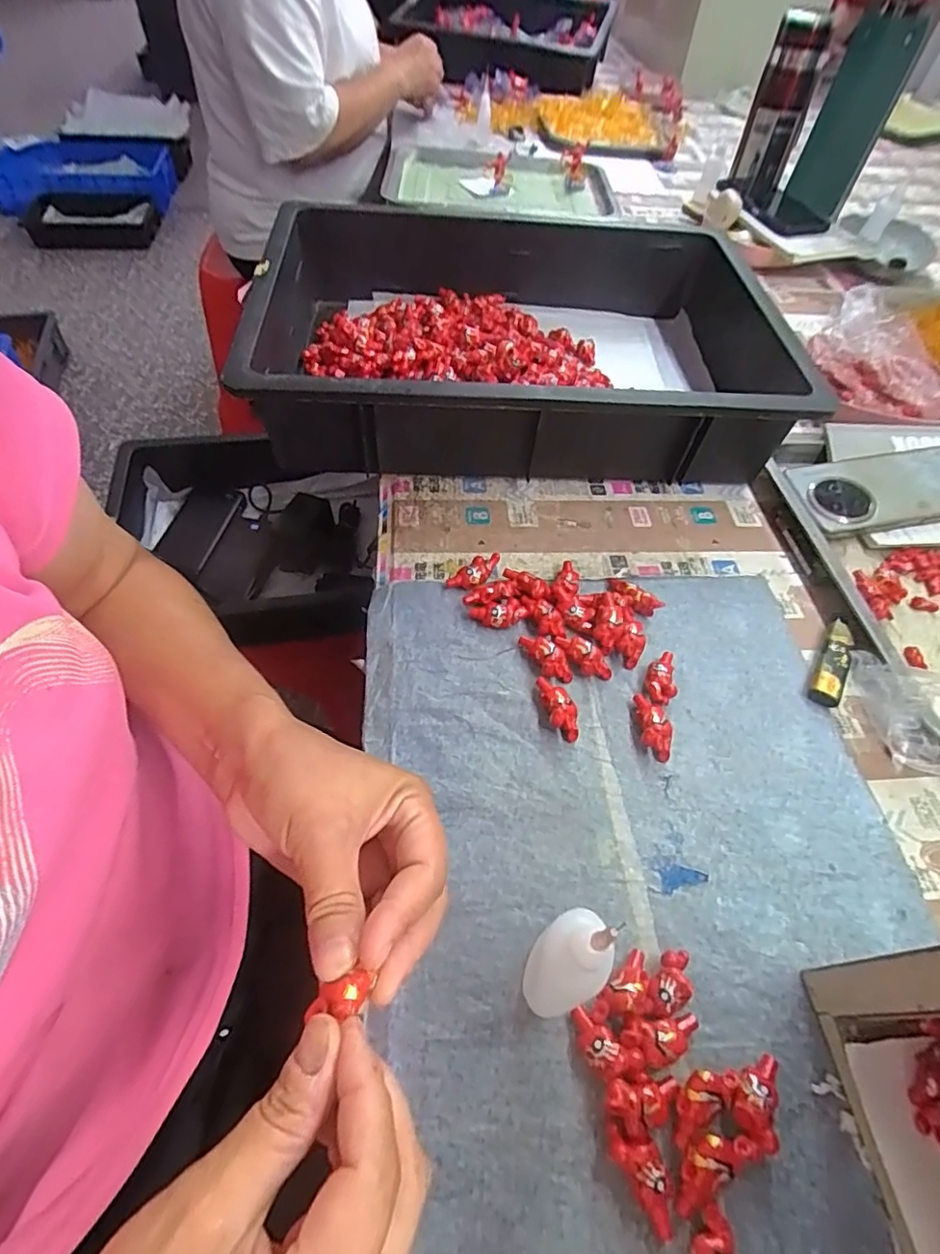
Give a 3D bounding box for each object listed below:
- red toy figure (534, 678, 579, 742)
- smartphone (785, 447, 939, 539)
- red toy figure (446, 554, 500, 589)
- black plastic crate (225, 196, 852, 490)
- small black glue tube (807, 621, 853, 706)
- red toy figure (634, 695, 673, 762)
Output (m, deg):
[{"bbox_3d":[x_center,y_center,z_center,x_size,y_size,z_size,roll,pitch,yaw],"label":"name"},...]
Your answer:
[{"bbox_3d":[0.055,0.050,0.360,0.017,0.016,0.041,-8,56,-10],"label":"red toy figure"},{"bbox_3d":[0.358,-0.119,0.486,0.156,0.013,0.080,-8,58,-2],"label":"smartphone"},{"bbox_3d":[0.005,-0.038,0.420,0.043,0.015,0.017,-29,61,-22],"label":"red toy figure"},{"bbox_3d":[0.059,-0.268,0.537,0.485,0.104,0.351,3,54,-2],"label":"black plastic crate"},{"bbox_3d":[0.251,0.025,0.396,0.019,0.015,0.067,29,58,16],"label":"small black glue tube"},{"bbox_3d":[0.114,0.061,0.357,0.018,0.015,0.042,3,54,-2],"label":"red toy figure"}]

